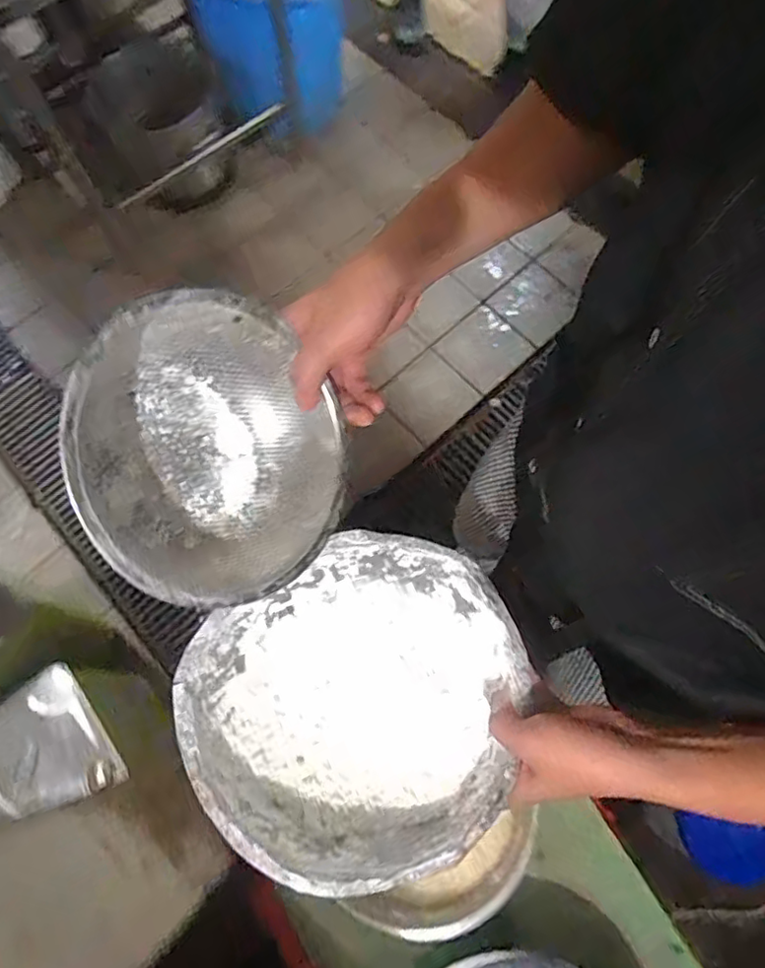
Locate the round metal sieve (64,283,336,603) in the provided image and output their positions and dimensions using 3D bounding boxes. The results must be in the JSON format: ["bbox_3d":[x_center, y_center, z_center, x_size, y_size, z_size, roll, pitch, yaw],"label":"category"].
[{"bbox_3d":[-0.115,-0.022,0.406,0.190,0.080,0.190,6,81,-43],"label":"round metal sieve"}]

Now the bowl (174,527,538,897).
[{"bbox_3d":[-0.012,0.181,0.492,0.257,0.083,0.220,-25,72,-7],"label":"bowl"}]

